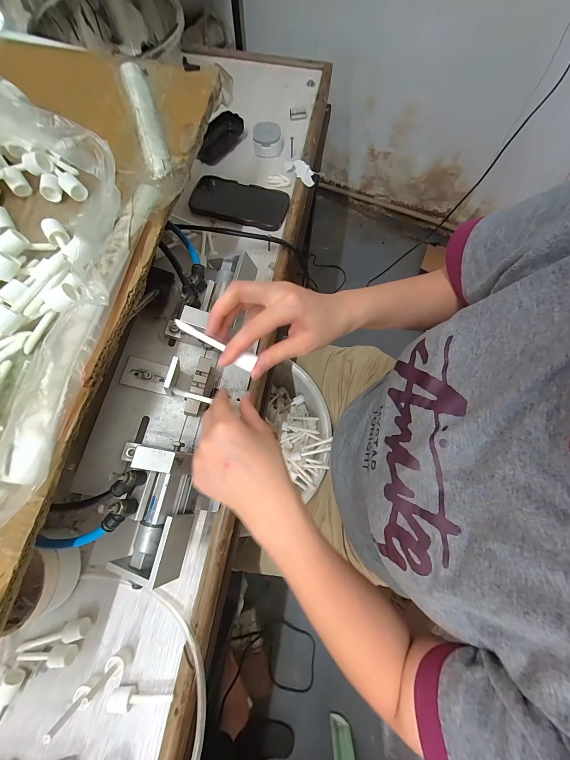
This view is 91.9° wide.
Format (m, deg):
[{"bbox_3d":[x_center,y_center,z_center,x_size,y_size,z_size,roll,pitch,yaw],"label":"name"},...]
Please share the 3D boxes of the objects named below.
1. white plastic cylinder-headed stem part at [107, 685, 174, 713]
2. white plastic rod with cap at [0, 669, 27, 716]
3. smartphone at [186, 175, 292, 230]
[{"bbox_3d":[-0.151,0.338,0.293,0.064,0.017,0.016,4,73,0],"label":"white plastic cylinder-headed stem part"},{"bbox_3d":[-0.301,0.341,0.287,0.022,0.015,0.061,27,74,7],"label":"white plastic rod with cap"},{"bbox_3d":[-0.078,-0.314,0.481,0.162,0.010,0.083,17,73,4],"label":"smartphone"}]

